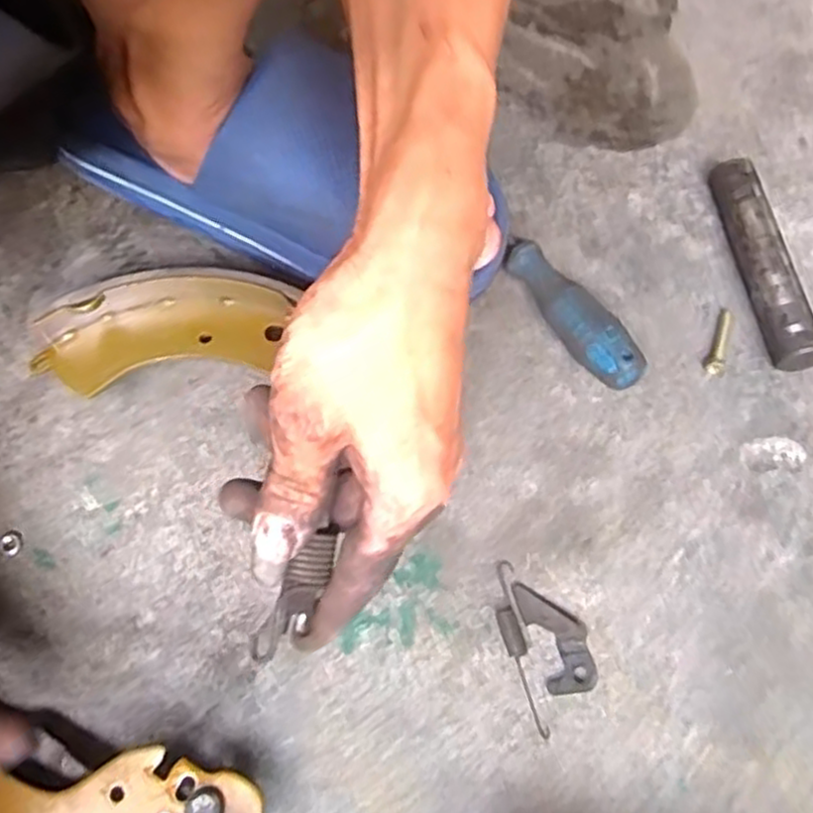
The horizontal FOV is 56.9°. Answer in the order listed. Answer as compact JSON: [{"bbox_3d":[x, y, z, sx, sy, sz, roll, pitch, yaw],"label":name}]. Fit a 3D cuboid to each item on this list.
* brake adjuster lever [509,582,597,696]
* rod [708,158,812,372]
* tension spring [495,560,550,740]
[{"bbox_3d":[0.069,0.104,0.341,0.024,0.008,0.051,-17,67,-7],"label":"brake adjuster lever"},{"bbox_3d":[0.194,-0.079,0.412,0.021,0.024,0.129,-6,66,-2],"label":"rod"},{"bbox_3d":[0.051,0.109,0.340,0.013,0.007,0.077,-11,66,-4],"label":"tension spring"}]

